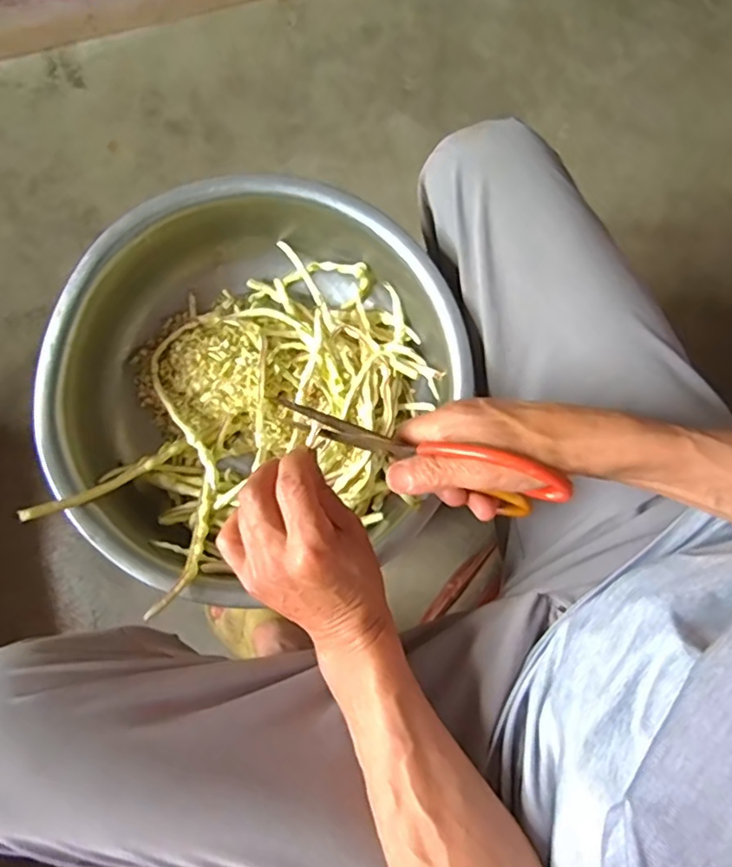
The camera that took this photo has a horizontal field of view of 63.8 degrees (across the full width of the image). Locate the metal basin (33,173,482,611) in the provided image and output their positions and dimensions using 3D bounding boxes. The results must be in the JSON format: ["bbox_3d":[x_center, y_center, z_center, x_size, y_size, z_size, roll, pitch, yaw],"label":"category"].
[{"bbox_3d":[-0.092,-0.034,0.505,0.314,0.109,0.334,0,80,1],"label":"metal basin"}]

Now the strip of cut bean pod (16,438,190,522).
[{"bbox_3d":[-0.207,0.038,0.480,0.012,0.016,0.147,50,43,9],"label":"strip of cut bean pod"}]

